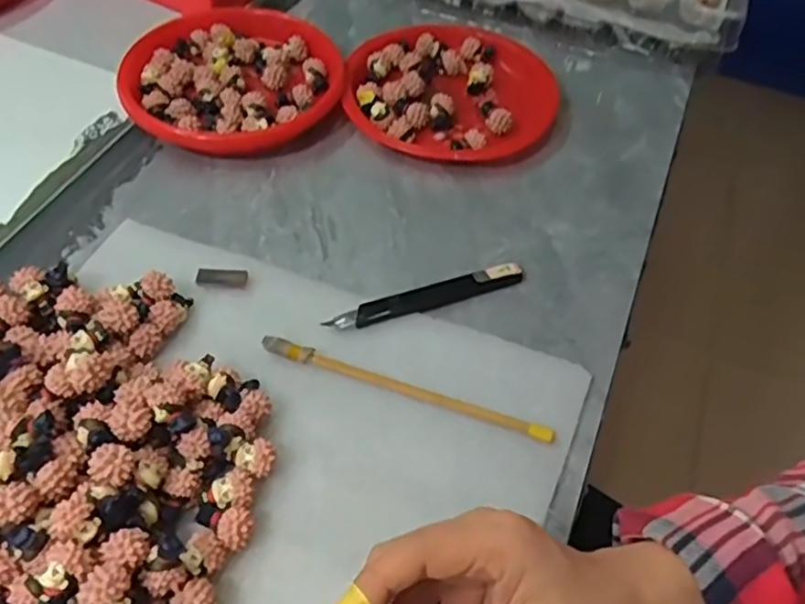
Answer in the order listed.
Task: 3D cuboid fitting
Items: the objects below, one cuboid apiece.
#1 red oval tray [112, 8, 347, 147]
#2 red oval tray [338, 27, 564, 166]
[{"bbox_3d":[-0.142,-0.190,0.567,0.180,0.033,0.167,2,53,-2],"label":"red oval tray"},{"bbox_3d":[0.044,-0.182,0.580,0.182,0.033,0.188,22,55,12],"label":"red oval tray"}]

